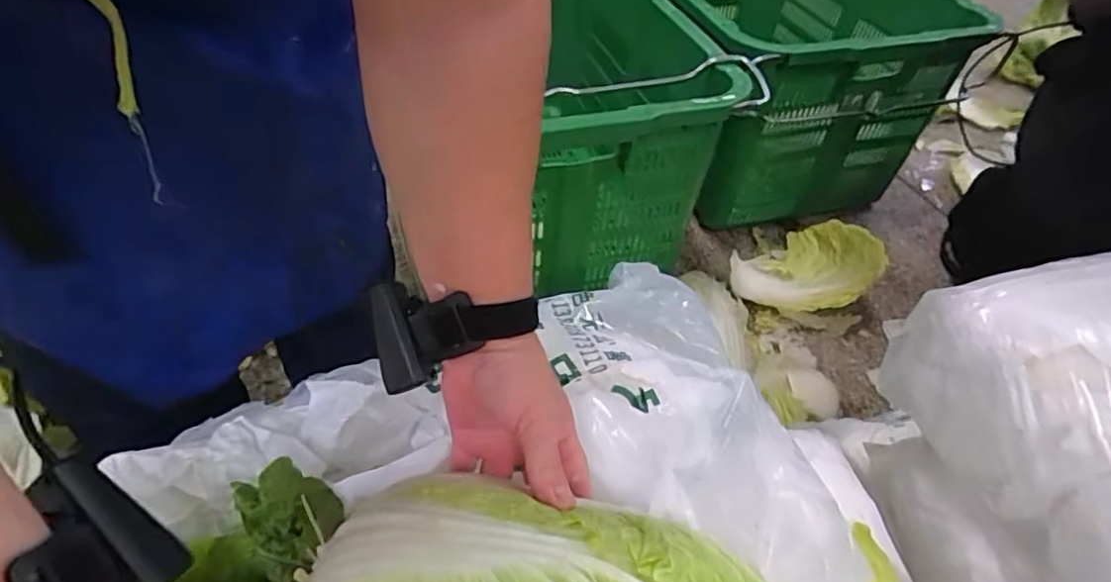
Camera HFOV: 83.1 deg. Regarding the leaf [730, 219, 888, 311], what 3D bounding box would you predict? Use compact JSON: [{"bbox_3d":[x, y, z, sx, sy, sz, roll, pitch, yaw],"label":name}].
[{"bbox_3d":[0.412,-0.037,1.039,0.231,0.042,0.153,-27,55,30],"label":"leaf"}]

